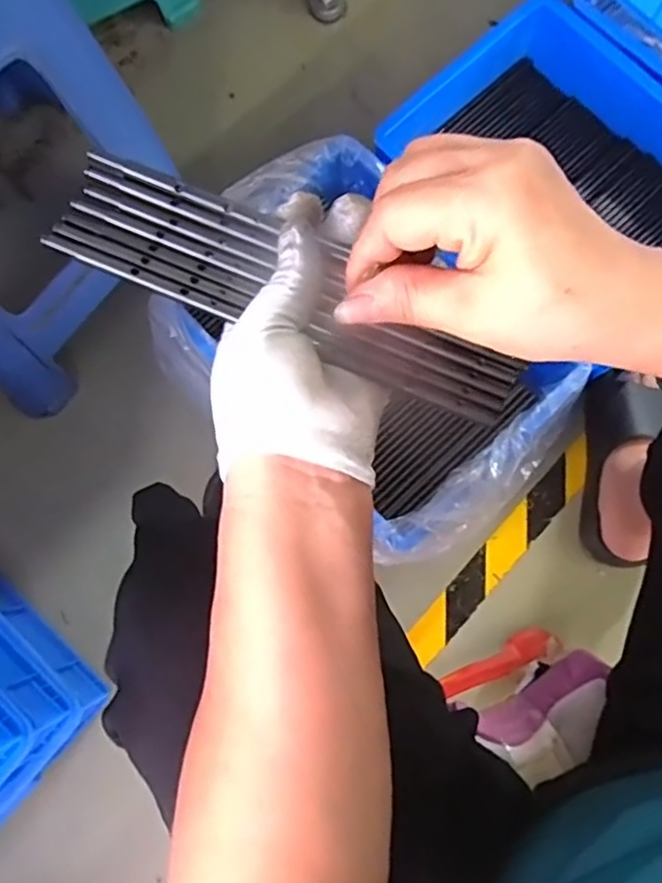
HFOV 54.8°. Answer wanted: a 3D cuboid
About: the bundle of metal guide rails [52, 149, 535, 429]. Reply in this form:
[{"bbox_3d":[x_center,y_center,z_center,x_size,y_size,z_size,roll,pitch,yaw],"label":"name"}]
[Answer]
[{"bbox_3d":[-0.017,-0.066,0.300,0.221,0.012,0.053,26,81,-4],"label":"bundle of metal guide rails"}]

